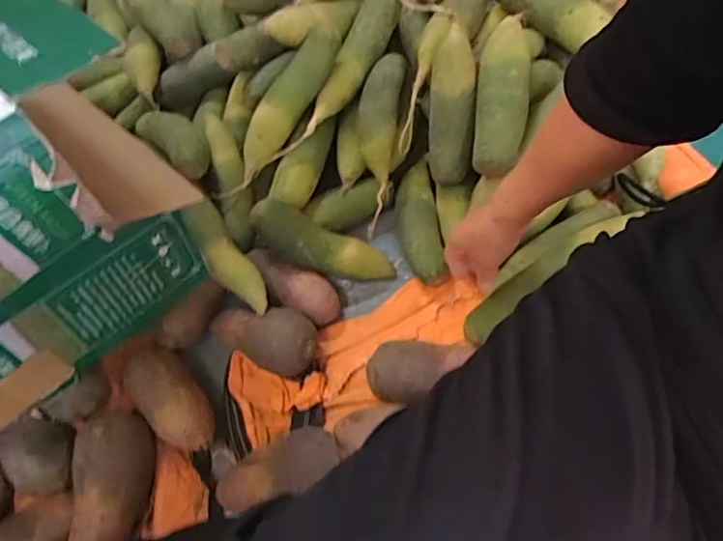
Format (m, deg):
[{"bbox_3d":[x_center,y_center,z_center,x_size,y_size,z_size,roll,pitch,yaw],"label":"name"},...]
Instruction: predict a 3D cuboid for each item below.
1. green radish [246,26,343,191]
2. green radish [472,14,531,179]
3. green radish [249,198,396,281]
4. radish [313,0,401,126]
[{"bbox_3d":[-0.096,-0.217,0.705,0.047,0.047,0.218,39,100,20],"label":"green radish"},{"bbox_3d":[0.171,-0.217,0.662,0.057,0.049,0.199,6,80,5],"label":"green radish"},{"bbox_3d":[-0.052,-0.029,0.703,0.198,0.055,0.060,24,60,-22],"label":"green radish"},{"bbox_3d":[-0.009,-0.284,0.707,0.047,0.048,0.212,31,97,17],"label":"radish"}]

